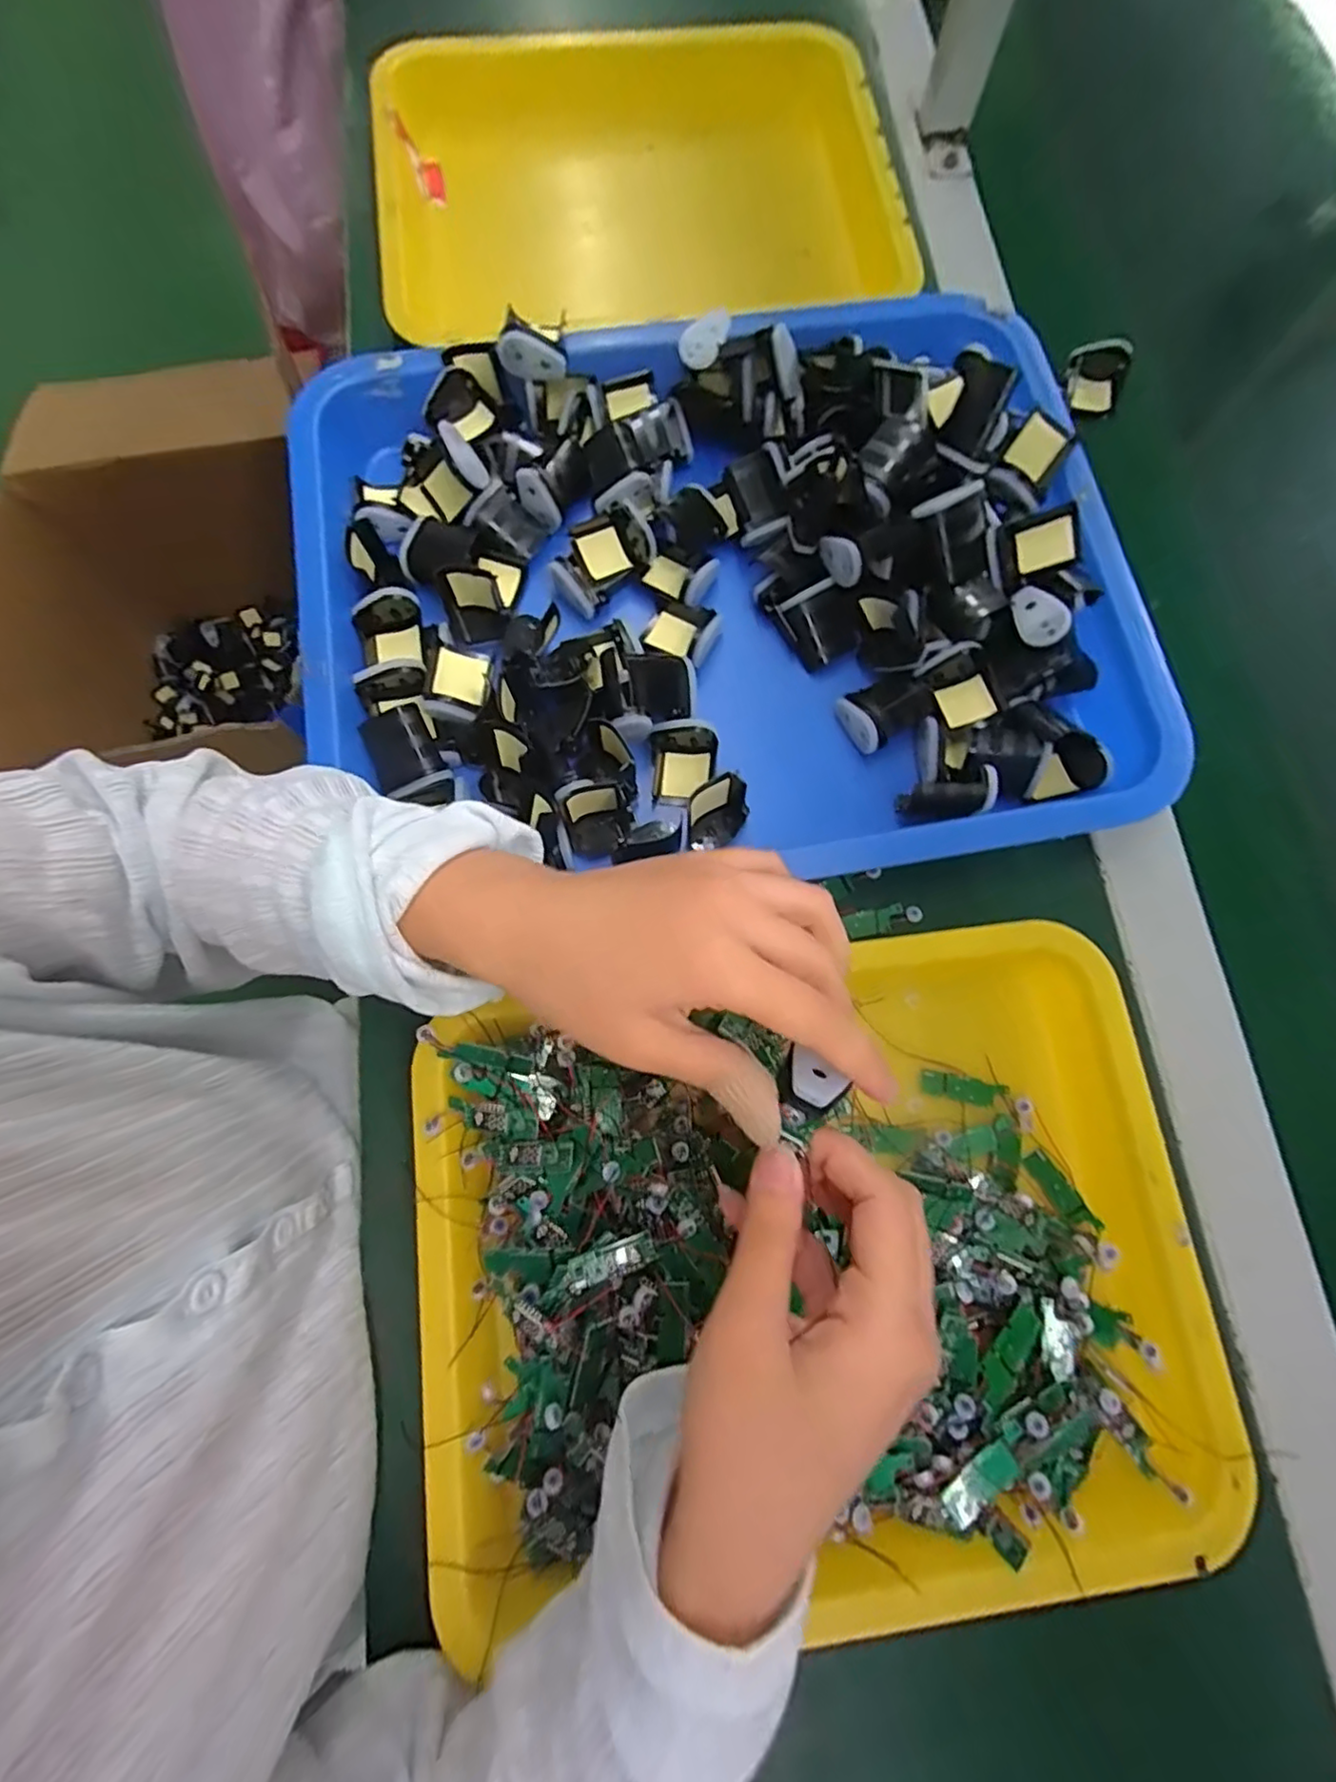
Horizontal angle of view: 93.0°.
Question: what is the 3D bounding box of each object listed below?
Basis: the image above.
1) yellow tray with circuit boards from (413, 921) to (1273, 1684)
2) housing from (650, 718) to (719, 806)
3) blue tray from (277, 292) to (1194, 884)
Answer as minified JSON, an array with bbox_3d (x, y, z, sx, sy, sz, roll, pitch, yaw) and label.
[{"bbox_3d":[0.064,0.158,0.279,0.329,0.046,0.251,-7,78,-3],"label":"yellow tray with circuit boards"},{"bbox_3d":[0.008,-0.069,0.340,0.035,0.025,0.040,6,78,0],"label":"housing"},{"bbox_3d":[0.032,-0.164,0.350,0.449,0.055,0.336,-9,78,-3],"label":"blue tray"}]

